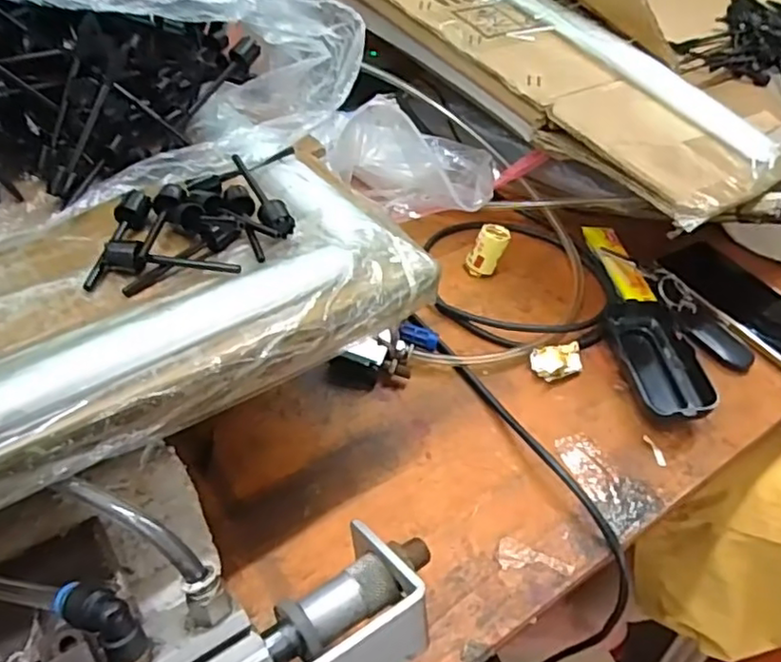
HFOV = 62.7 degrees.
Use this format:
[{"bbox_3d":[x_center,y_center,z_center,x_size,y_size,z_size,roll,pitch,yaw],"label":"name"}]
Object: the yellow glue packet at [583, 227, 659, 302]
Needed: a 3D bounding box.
[{"bbox_3d":[0.204,-0.060,0.565,0.033,0.012,0.114,0,45,-8],"label":"yellow glue packet"}]

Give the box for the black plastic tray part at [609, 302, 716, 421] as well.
[{"bbox_3d":[0.205,0.024,0.485,0.046,0.026,0.116,-1,45,-9],"label":"black plastic tray part"}]

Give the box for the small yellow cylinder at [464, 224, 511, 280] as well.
[{"bbox_3d":[0.083,-0.069,0.545,0.030,0.040,0.026,16,45,9],"label":"small yellow cylinder"}]

